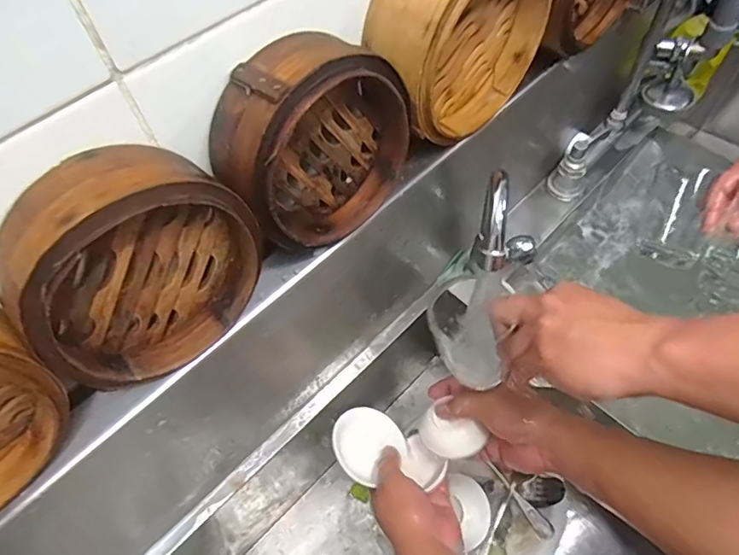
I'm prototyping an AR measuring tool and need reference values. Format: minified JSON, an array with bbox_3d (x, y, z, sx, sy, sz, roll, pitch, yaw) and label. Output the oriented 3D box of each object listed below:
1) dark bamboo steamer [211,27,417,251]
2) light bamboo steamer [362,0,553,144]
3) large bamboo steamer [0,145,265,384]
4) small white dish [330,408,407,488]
[{"bbox_3d":[-0.038,-0.098,0.371,0.071,0.135,0.146,39,68,25],"label":"dark bamboo steamer"},{"bbox_3d":[0.074,-0.199,0.414,0.163,0.157,0.070,-40,63,-19],"label":"light bamboo steamer"},{"bbox_3d":[-0.142,-0.007,0.322,0.140,0.138,0.069,-39,62,-19],"label":"large bamboo steamer"},{"bbox_3d":[-0.002,0.181,0.562,0.080,0.009,0.073,12,61,-22],"label":"small white dish"}]

